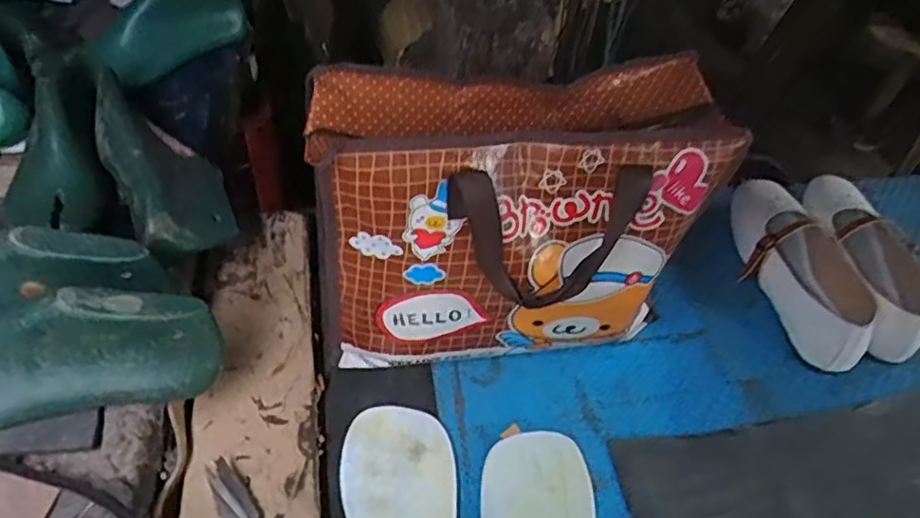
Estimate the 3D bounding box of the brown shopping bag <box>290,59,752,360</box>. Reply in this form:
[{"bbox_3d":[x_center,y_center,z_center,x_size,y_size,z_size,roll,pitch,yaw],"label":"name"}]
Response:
[{"bbox_3d":[0.047,-0.027,0.554,0.317,0.241,0.143,0,49,-6],"label":"brown shopping bag"}]

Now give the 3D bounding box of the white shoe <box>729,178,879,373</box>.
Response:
[{"bbox_3d":[0.370,0.010,0.703,0.100,0.068,0.244,-11,51,-15],"label":"white shoe"}]

